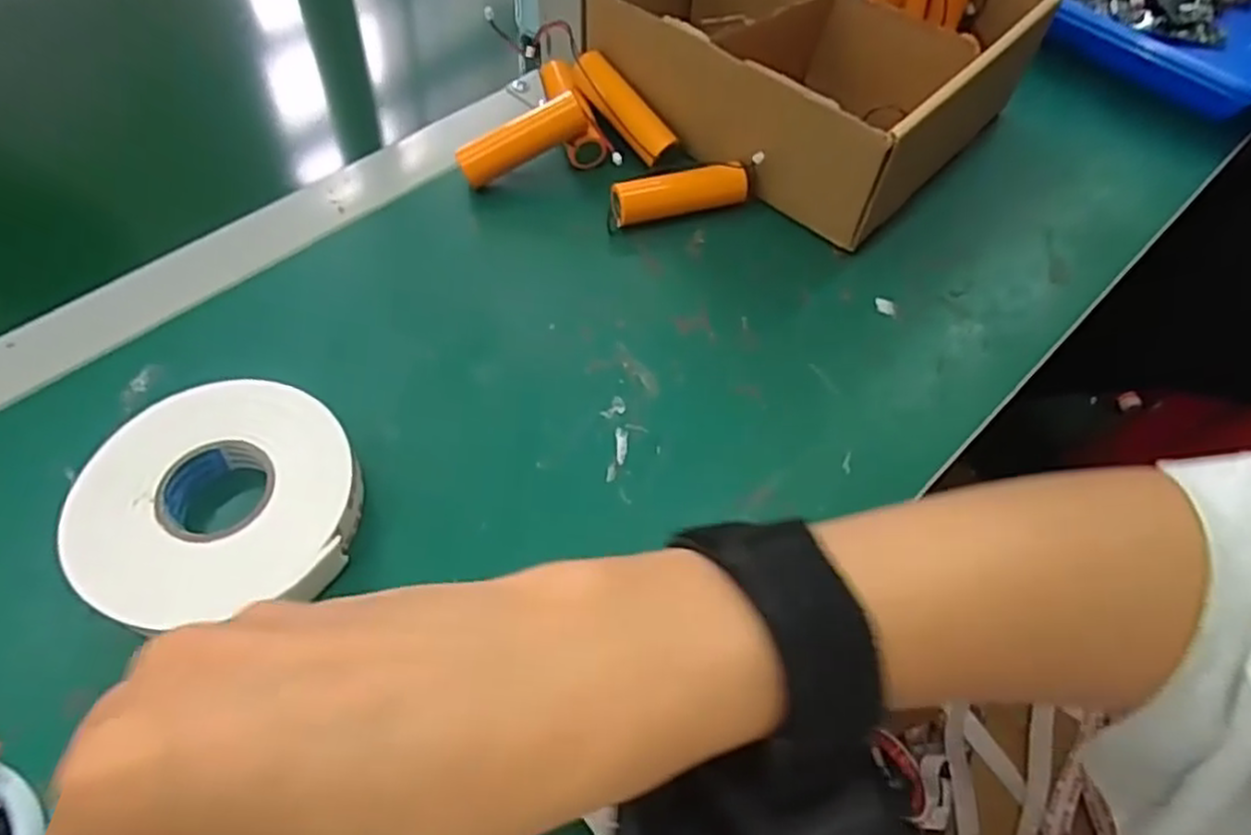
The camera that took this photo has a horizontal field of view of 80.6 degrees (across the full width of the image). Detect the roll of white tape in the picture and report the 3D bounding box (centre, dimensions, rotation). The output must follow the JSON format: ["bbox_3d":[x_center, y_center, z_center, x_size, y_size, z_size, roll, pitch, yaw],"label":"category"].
[{"bbox_3d":[-0.158,0.033,0.291,0.099,0.031,0.098,1,56,-2],"label":"roll of white tape"}]

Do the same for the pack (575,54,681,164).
[{"bbox_3d":[-0.001,-0.174,0.415,0.020,0.016,0.070,-39,86,-21],"label":"pack"}]

